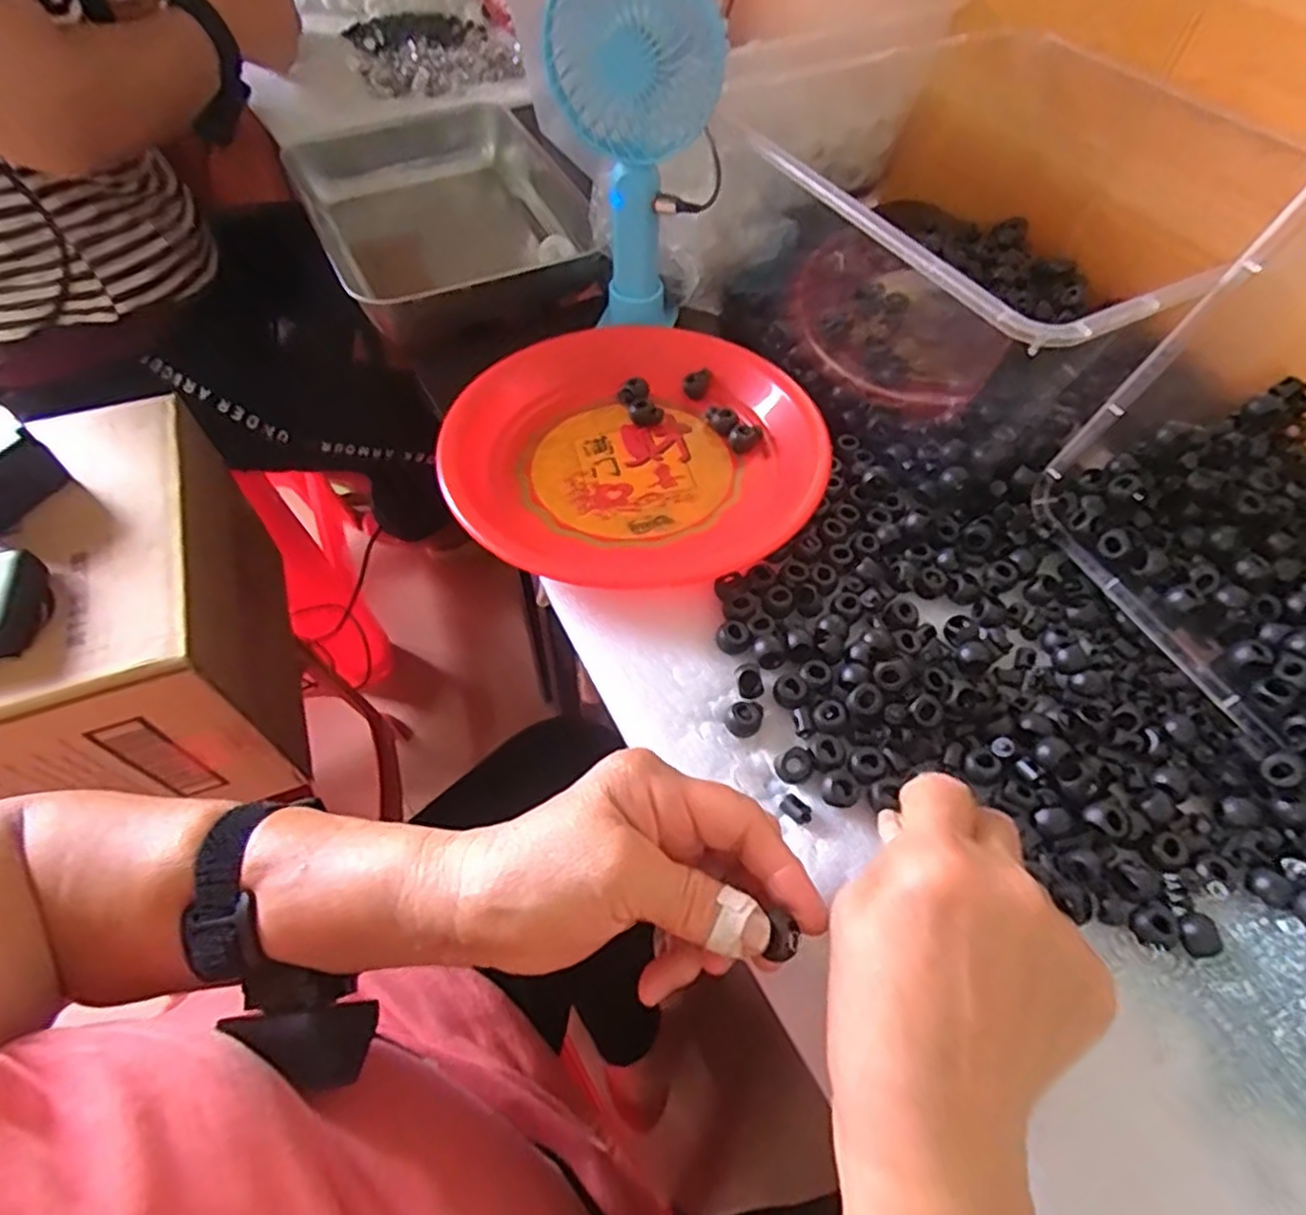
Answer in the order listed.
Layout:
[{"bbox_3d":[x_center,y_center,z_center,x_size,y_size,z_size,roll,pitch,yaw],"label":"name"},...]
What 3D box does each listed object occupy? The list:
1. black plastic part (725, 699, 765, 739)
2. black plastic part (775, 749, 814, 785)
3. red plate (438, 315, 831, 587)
[{"bbox_3d":[0.046,0.055,0.354,0.017,0.012,0.017,1,57,-1],"label":"black plastic part"},{"bbox_3d":[0.068,0.077,0.341,0.017,0.013,0.015,1,57,-1],"label":"black plastic part"},{"bbox_3d":[-0.009,-0.115,0.458,0.225,0.041,0.245,1,57,-1],"label":"red plate"}]

